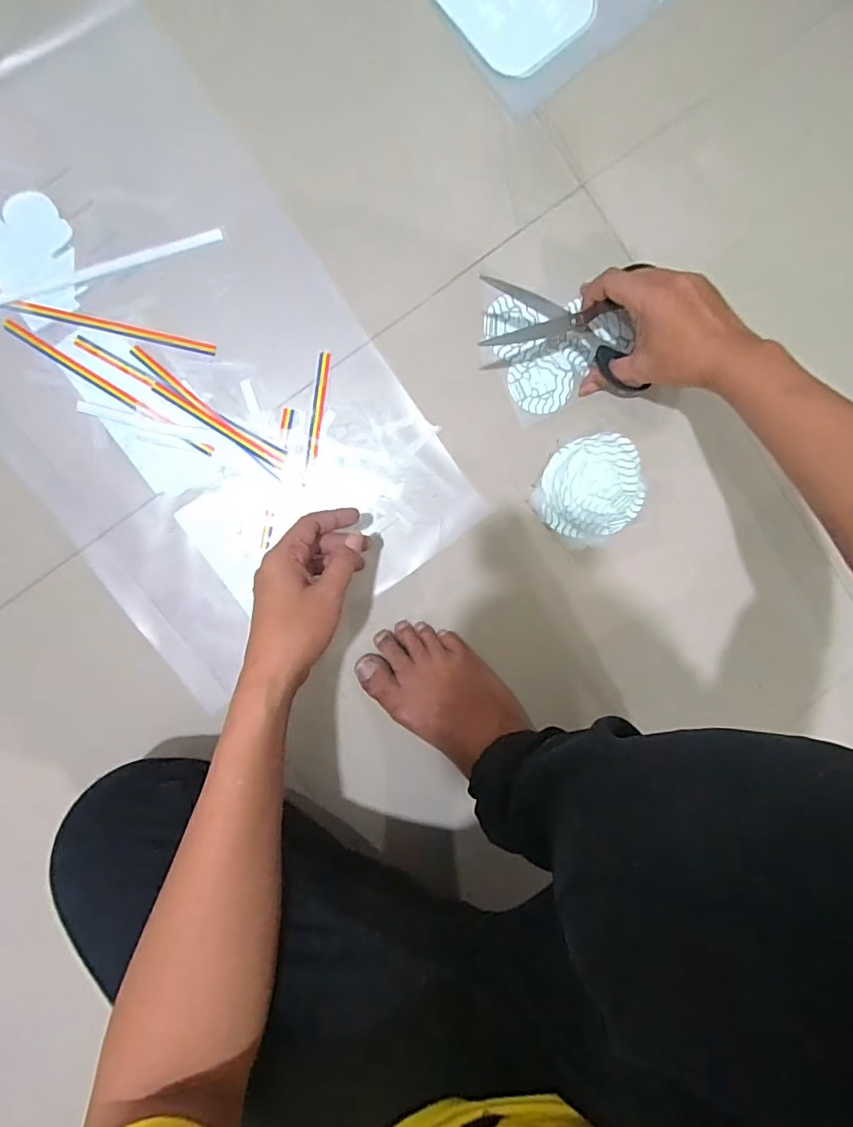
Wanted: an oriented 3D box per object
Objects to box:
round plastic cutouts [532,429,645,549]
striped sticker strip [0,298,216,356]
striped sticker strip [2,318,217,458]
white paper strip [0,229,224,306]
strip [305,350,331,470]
[{"bbox_3d":[0.166,-0.077,0.542,0.111,0.034,0.097,-41,96,-1],"label":"round plastic cutouts"},{"bbox_3d":[-0.316,-0.230,0.504,0.219,0.004,0.011,11,93,-5],"label":"striped sticker strip"},{"bbox_3d":[-0.305,-0.168,0.507,0.222,0.004,0.011,32,91,-6],"label":"striped sticker strip"},{"bbox_3d":[-0.305,-0.285,0.508,0.220,0.004,0.014,-19,90,-3],"label":"white paper strip"},{"bbox_3d":[-0.108,-0.152,0.525,0.012,0.004,0.114,8,93,-5],"label":"strip"}]

